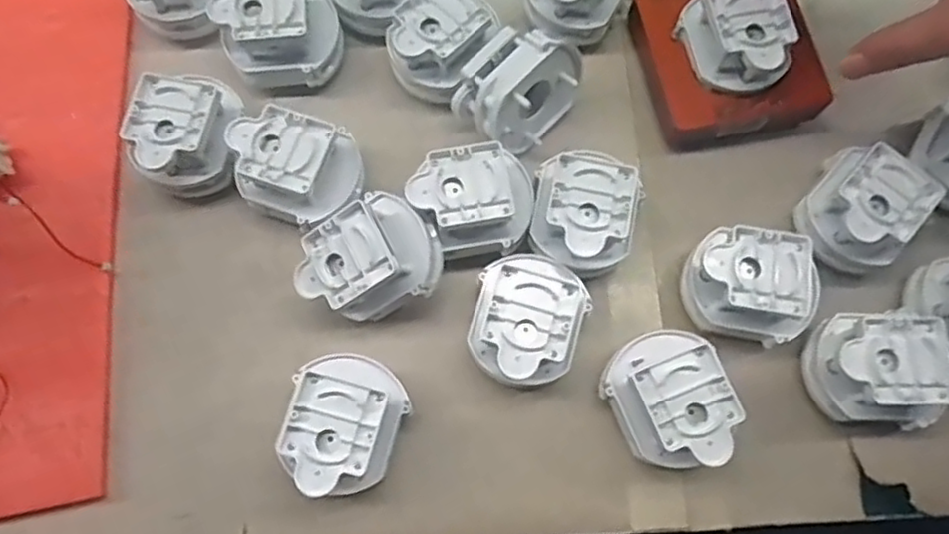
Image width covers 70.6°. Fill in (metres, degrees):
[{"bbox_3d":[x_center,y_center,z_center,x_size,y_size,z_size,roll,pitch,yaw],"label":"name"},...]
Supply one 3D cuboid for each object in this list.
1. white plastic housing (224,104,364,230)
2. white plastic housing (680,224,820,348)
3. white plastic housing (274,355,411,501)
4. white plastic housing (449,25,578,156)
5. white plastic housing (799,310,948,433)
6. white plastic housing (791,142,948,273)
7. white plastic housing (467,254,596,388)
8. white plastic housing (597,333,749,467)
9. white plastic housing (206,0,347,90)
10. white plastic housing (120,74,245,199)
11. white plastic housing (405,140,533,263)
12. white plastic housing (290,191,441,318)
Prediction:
[{"bbox_3d":[-0.103,-0.055,0.388,0.067,0.048,0.056,16,74,5],"label":"white plastic housing"},{"bbox_3d":[0.151,0.009,0.375,0.066,0.050,0.058,19,74,5],"label":"white plastic housing"},{"bbox_3d":[-0.068,0.083,0.349,0.058,0.050,0.071,20,74,6],"label":"white plastic housing"},{"bbox_3d":[0.025,-0.107,0.397,0.054,0.063,0.068,39,77,11],"label":"white plastic housing"},{"bbox_3d":[0.218,0.056,0.364,0.069,0.053,0.061,-1,73,0],"label":"white plastic housing"},{"bbox_3d":[0.221,-0.029,0.387,0.059,0.053,0.069,41,77,11],"label":"white plastic housing"},{"bbox_3d":[0.028,0.031,0.367,0.058,0.051,0.070,21,74,6],"label":"white plastic housing"},{"bbox_3d":[0.104,0.070,0.357,0.062,0.052,0.070,-25,75,-8],"label":"white plastic housing"},{"bbox_3d":[-0.117,-0.141,0.411,0.068,0.048,0.057,-8,73,-3],"label":"white plastic housing"},{"bbox_3d":[-0.163,-0.077,0.391,0.061,0.045,0.069,8,73,2],"label":"white plastic housing"},{"bbox_3d":[-0.003,-0.035,0.384,0.068,0.050,0.058,-7,73,-2],"label":"white plastic housing"},{"bbox_3d":[-0.059,-0.005,0.366,0.075,0.043,0.063,-22,80,18],"label":"white plastic housing"}]

